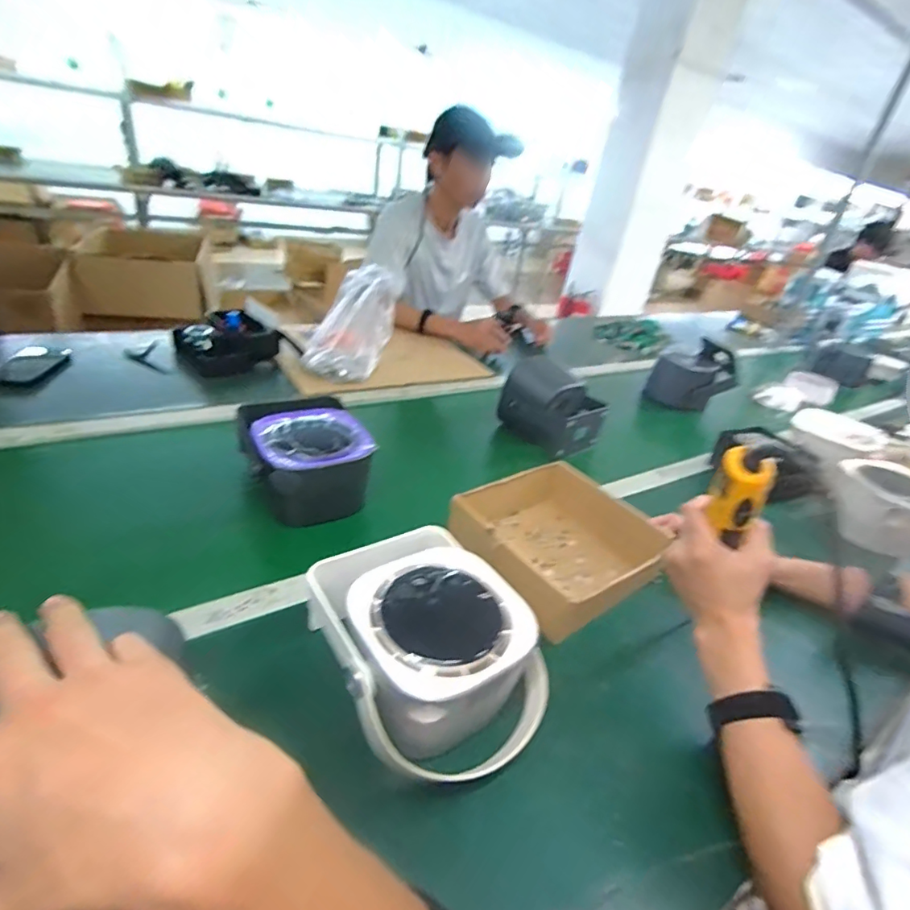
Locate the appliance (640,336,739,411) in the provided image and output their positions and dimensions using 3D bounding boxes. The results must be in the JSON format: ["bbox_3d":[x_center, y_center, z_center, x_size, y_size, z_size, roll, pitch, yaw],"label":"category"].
[{"bbox_3d":[0.604,-0.196,1.272,0.179,0.149,0.139,26,34,26],"label":"appliance"}]

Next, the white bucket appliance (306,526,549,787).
[{"bbox_3d":[-0.027,0.171,0.458,0.165,0.106,0.220,-19,41,-39],"label":"white bucket appliance"}]

